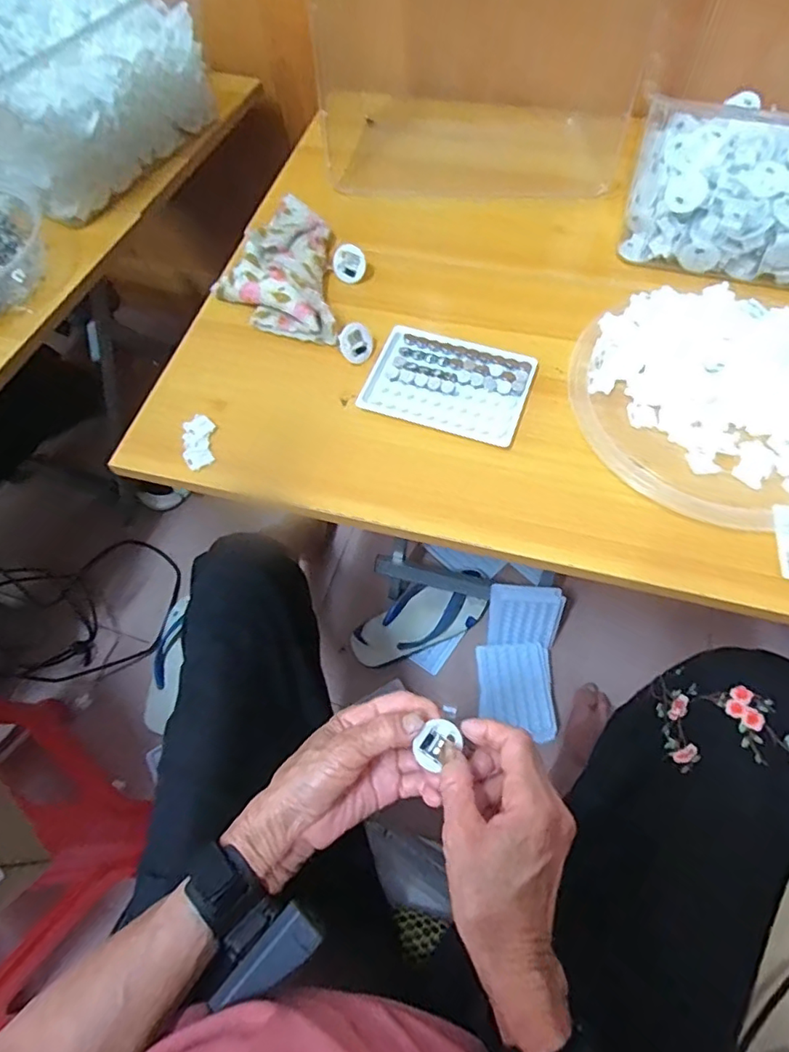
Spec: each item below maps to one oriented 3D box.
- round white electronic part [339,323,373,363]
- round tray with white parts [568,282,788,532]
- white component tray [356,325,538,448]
[{"bbox_3d":[-0.034,-0.162,0.489,0.004,0.033,0.032,27,83,50],"label":"round white electronic part"},{"bbox_3d":[0.262,-0.101,0.440,0.230,0.039,0.202,37,70,20],"label":"round tray with white parts"},{"bbox_3d":[0.047,-0.123,0.476,0.132,0.012,0.095,18,65,12],"label":"white component tray"}]

